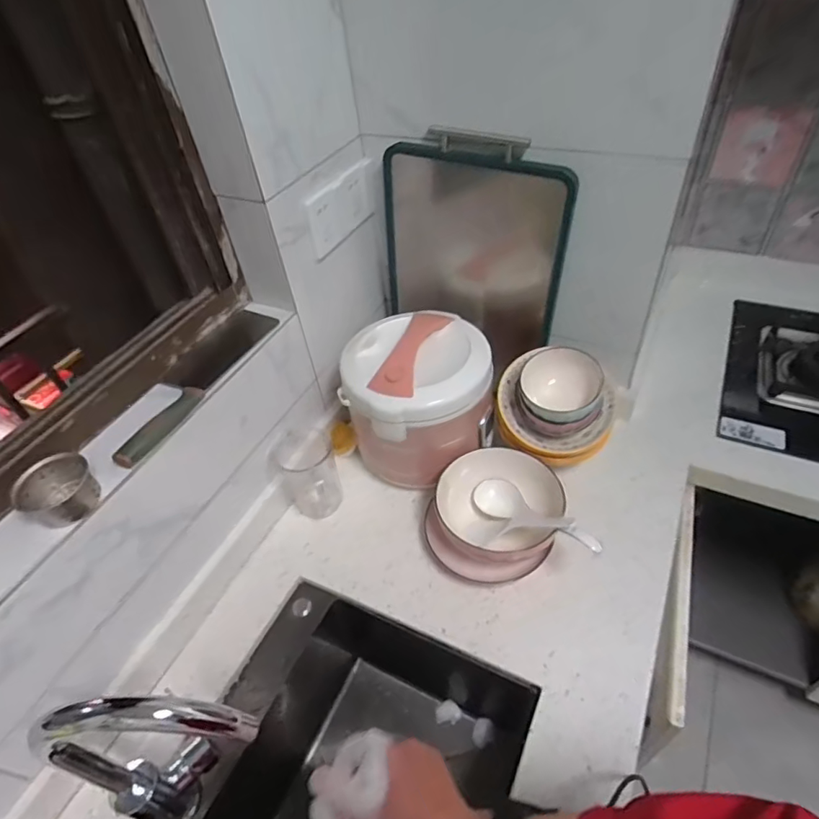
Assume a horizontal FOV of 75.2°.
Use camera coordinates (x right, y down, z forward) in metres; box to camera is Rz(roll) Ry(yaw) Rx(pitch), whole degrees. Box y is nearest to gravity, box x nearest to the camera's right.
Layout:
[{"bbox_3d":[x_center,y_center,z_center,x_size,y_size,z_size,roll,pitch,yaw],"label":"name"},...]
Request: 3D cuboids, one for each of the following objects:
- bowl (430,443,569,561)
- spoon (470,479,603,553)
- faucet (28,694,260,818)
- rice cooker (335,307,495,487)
[{"bbox_3d":[0.129,0.143,0.775,0.175,0.081,0.168,-4,46,4],"label":"bowl"},{"bbox_3d":[0.169,0.147,0.741,0.064,0.046,0.209,-32,22,-22],"label":"spoon"},{"bbox_3d":[-0.213,0.345,0.504,0.186,0.312,0.057,0,46,7],"label":"faucet"},{"bbox_3d":[0.014,-0.018,0.854,0.217,0.205,0.193,-17,46,-9],"label":"rice cooker"}]

